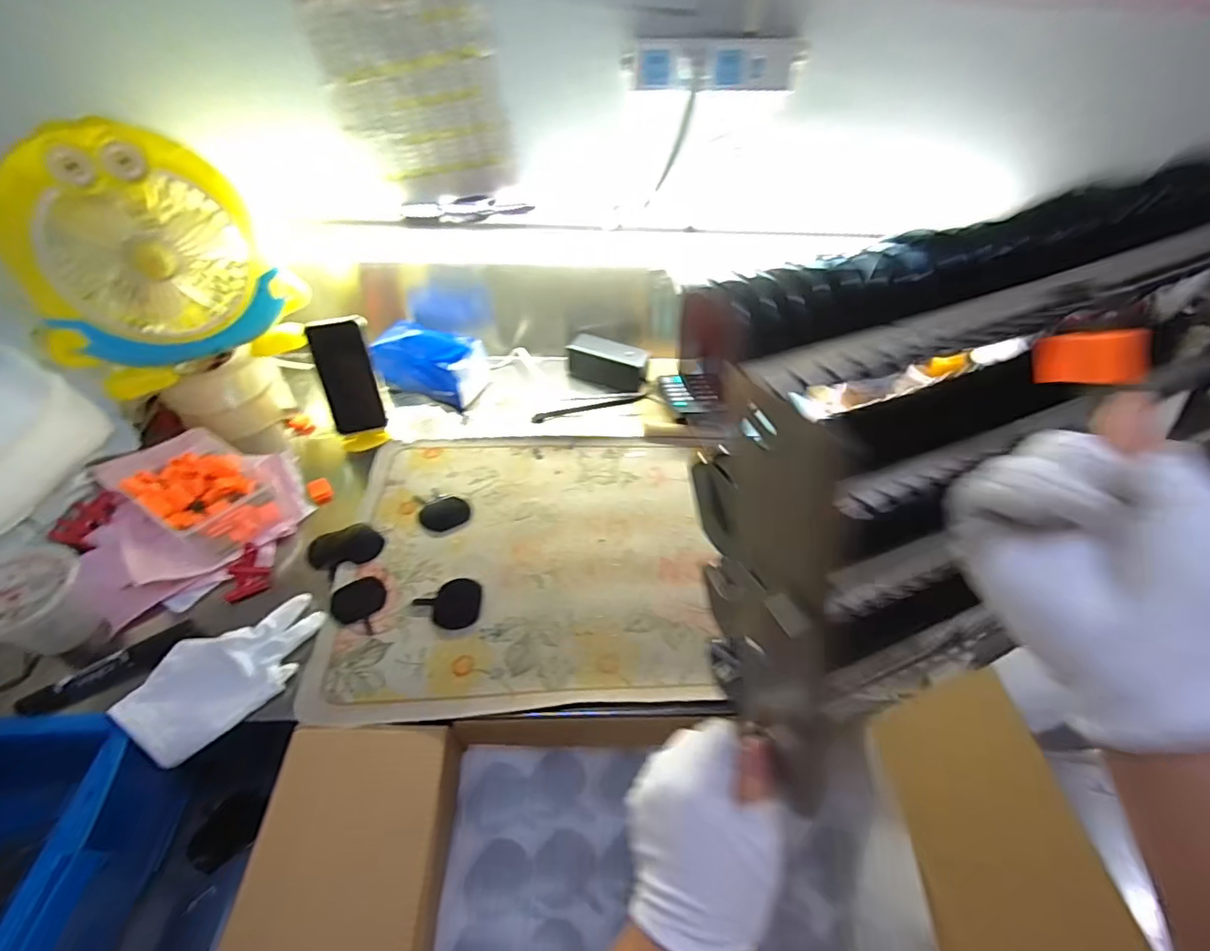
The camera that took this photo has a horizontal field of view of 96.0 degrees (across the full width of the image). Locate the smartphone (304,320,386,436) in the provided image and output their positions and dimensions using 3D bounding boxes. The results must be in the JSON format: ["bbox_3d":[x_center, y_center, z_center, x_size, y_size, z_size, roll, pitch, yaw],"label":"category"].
[{"bbox_3d":[-0.338,-0.129,0.721,0.007,0.144,0.067,16,31,41],"label":"smartphone"}]

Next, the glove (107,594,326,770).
[{"bbox_3d":[-0.354,0.184,0.515,0.100,0.035,0.169,33,53,26],"label":"glove"}]

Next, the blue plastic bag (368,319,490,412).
[{"bbox_3d":[-0.264,-0.166,0.822,0.144,0.090,0.081,16,47,12],"label":"blue plastic bag"}]

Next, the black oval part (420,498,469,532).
[{"bbox_3d":[-0.195,0.048,0.666,0.057,0.007,0.044,-20,50,-21],"label":"black oval part"}]

